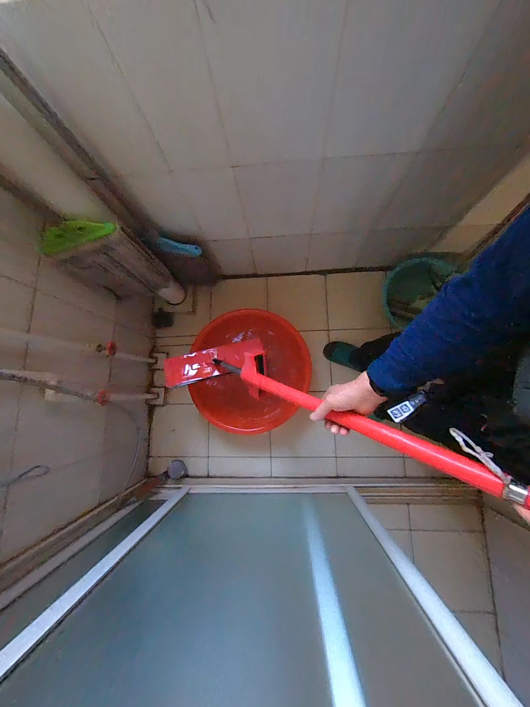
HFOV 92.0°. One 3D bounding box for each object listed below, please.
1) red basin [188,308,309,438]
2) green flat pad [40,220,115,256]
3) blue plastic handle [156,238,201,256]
[{"bbox_3d":[-0.064,0.078,1.113,0.500,0.174,0.494,-1,80,4],"label":"red basin"},{"bbox_3d":[-0.490,-0.309,0.659,0.179,0.068,0.044,-22,80,0],"label":"green flat pad"},{"bbox_3d":[-0.307,-0.382,0.924,0.152,0.053,0.023,2,75,-27],"label":"blue plastic handle"}]

